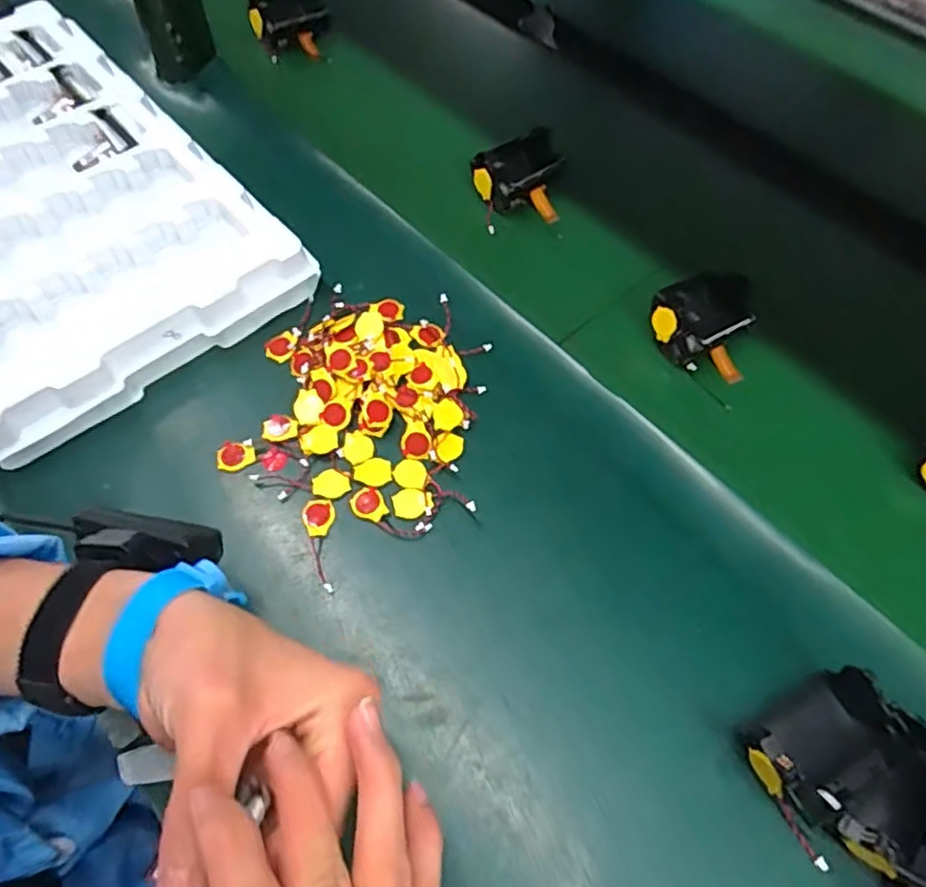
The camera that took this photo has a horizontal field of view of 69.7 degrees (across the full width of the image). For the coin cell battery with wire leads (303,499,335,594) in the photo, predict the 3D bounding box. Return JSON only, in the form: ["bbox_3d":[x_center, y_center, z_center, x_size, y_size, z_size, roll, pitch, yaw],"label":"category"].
[{"bbox_3d":[-0.084,0.061,0.407,0.019,0.004,0.060,-17,62,-8],"label":"coin cell battery with wire leads"}]

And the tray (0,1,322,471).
[{"bbox_3d":[-0.348,-0.198,0.541,0.259,0.047,0.443,-38,66,-18],"label":"tray"}]

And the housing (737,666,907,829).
[{"bbox_3d":[0.183,0.150,0.339,0.074,0.036,0.051,-27,64,-14],"label":"housing"}]

